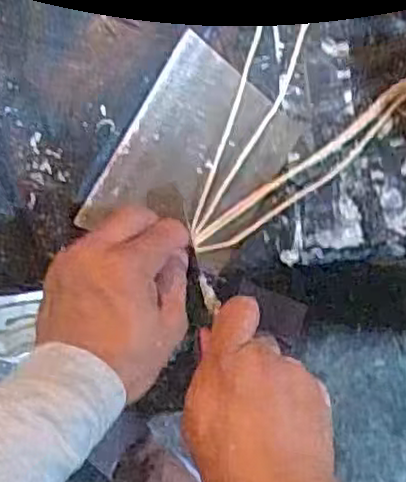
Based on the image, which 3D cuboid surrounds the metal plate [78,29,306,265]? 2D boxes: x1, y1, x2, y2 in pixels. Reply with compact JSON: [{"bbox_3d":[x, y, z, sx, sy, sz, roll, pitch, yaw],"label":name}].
[{"bbox_3d":[-0.002,-0.053,0.456,0.099,0.004,0.129,31,89,-3],"label":"metal plate"}]

